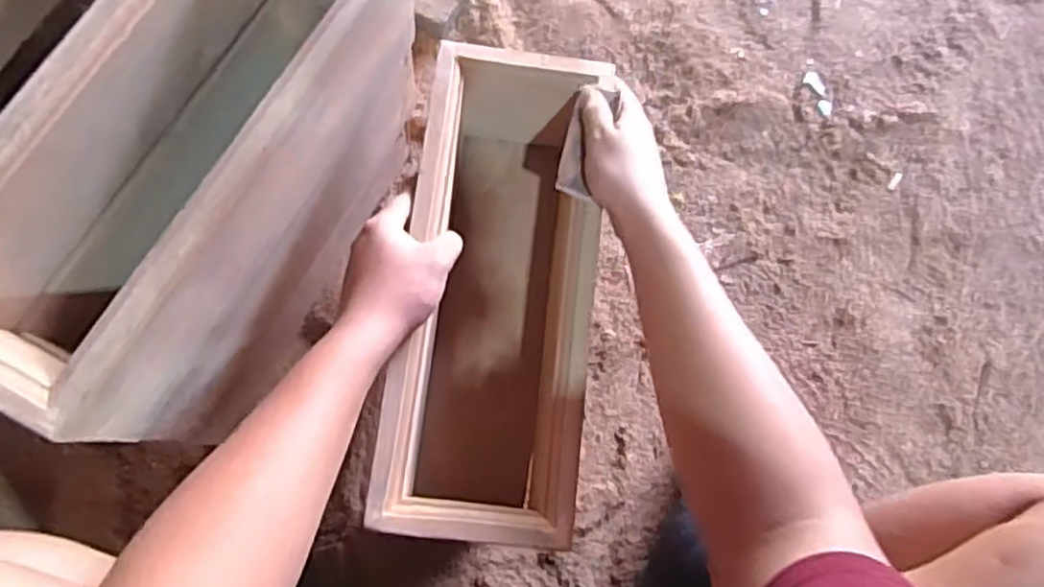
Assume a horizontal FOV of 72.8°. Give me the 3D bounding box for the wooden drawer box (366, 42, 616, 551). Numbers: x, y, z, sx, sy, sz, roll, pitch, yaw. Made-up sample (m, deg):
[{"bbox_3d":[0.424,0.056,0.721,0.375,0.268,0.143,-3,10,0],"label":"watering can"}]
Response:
[{"bbox_3d":[-0.017,-0.004,0.615,0.145,0.152,0.394,6,79,1],"label":"wooden drawer box"}]

